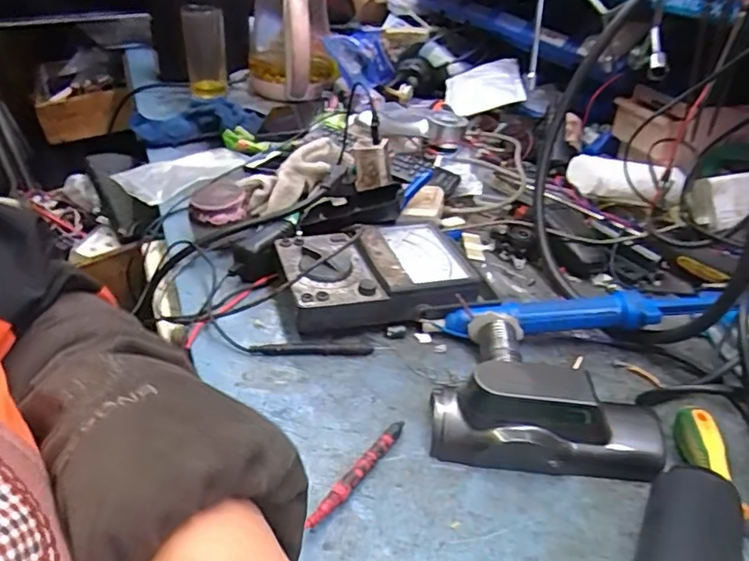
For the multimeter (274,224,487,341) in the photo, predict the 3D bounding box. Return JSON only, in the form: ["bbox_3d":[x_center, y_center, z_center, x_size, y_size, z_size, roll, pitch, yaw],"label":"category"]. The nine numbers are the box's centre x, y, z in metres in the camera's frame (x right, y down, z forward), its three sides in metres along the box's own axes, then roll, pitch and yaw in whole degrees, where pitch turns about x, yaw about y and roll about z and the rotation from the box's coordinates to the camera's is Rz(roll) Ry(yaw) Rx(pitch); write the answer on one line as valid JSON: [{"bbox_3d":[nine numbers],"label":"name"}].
[{"bbox_3d":[0.003,-0.004,0.532,0.169,0.050,0.114,-4,34,-13],"label":"multimeter"}]

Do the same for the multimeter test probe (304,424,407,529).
[{"bbox_3d":[-0.009,0.124,0.374,0.010,0.013,0.101,22,37,25],"label":"multimeter test probe"}]

